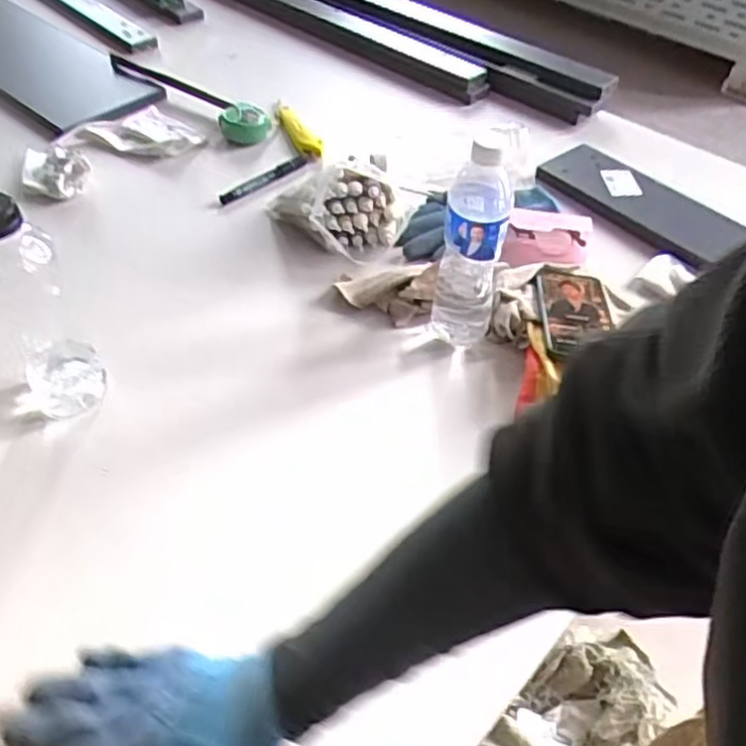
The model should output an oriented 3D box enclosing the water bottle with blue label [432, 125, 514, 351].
[{"bbox_3d":[0.101,-0.131,0.706,0.062,0.218,0.068,10,49,6],"label":"water bottle with blue label"}]

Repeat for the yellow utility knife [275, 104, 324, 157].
[{"bbox_3d":[-0.113,-0.357,1.035,0.026,0.028,0.118,-21,53,-20],"label":"yellow utility knife"}]

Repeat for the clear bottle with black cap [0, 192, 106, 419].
[{"bbox_3d":[-0.301,-0.059,0.633,0.068,0.219,0.078,-21,53,-20],"label":"clear bottle with black cap"}]

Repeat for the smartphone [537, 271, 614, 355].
[{"bbox_3d":[0.216,-0.065,0.751,0.073,0.010,0.142,8,38,0],"label":"smartphone"}]

